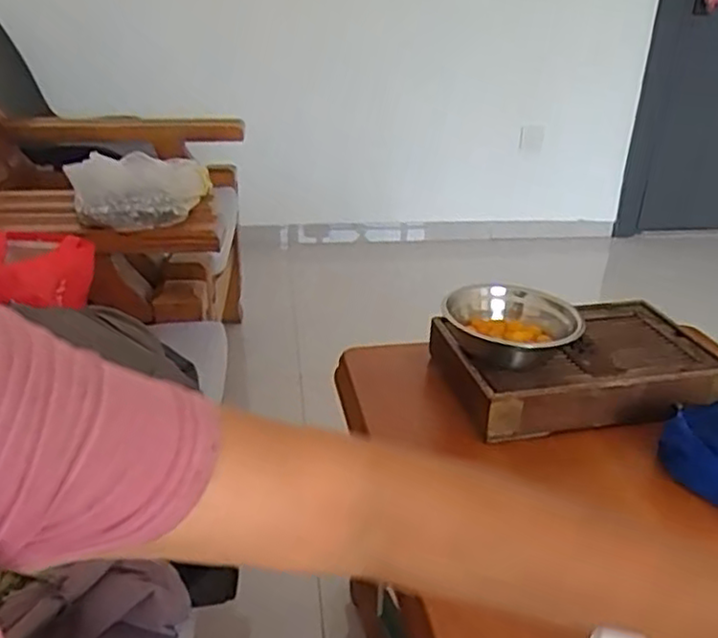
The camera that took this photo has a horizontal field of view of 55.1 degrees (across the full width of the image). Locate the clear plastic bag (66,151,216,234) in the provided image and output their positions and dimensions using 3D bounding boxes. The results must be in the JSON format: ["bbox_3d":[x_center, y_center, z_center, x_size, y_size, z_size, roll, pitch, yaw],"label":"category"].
[{"bbox_3d":[-0.351,-0.210,1.113,0.214,0.079,0.180,-7,28,-14],"label":"clear plastic bag"}]

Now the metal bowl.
[{"bbox_3d":[0.196,0.007,0.890,0.172,0.055,0.172,1,27,0],"label":"metal bowl"}]

